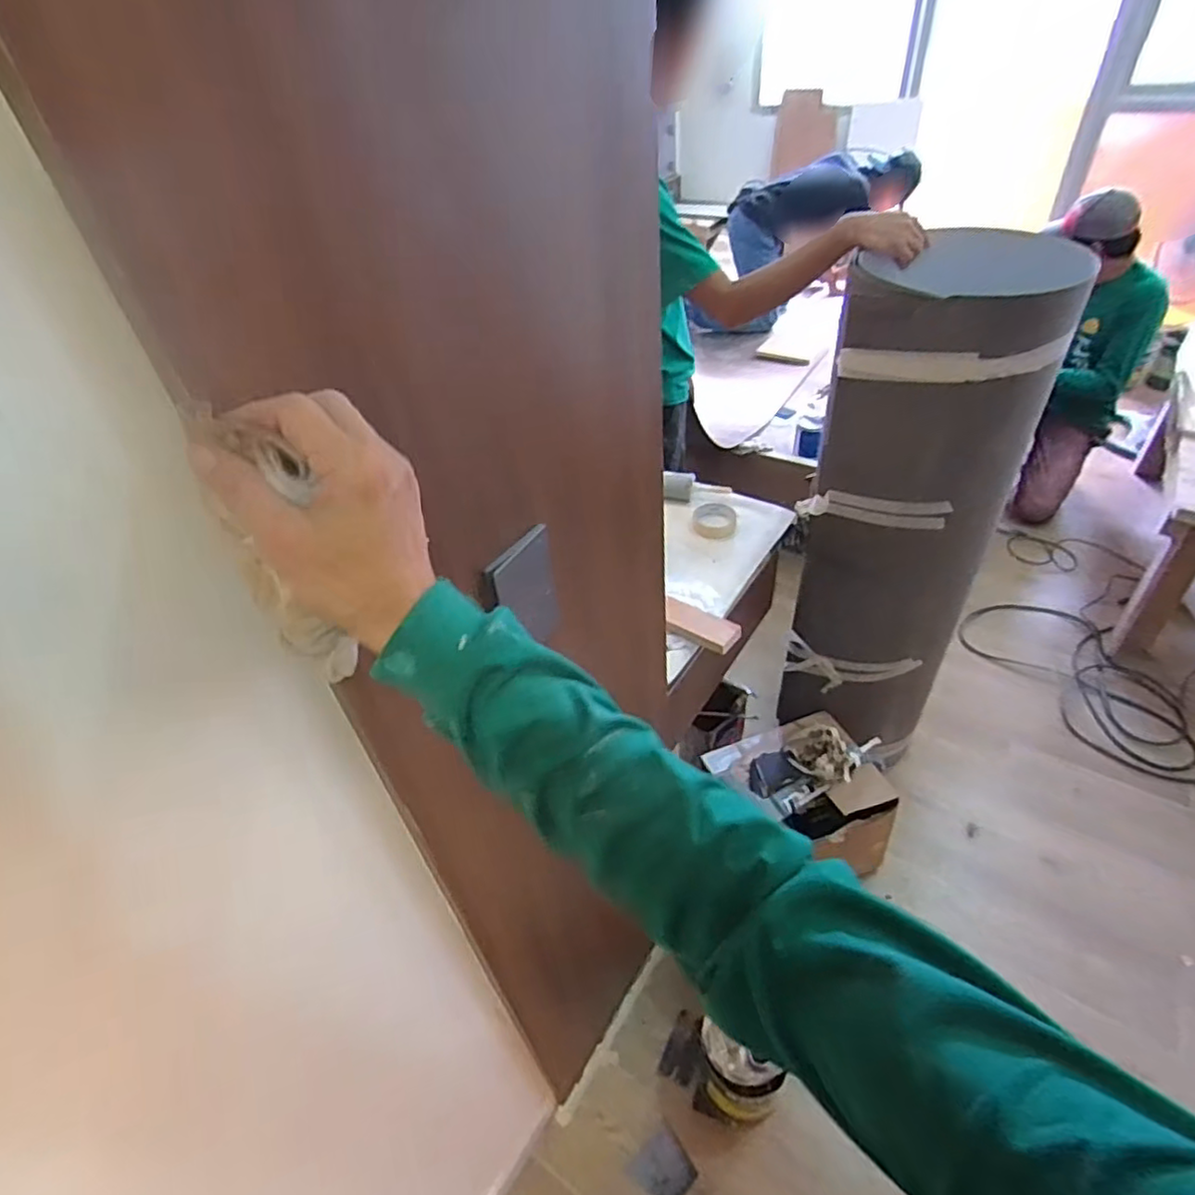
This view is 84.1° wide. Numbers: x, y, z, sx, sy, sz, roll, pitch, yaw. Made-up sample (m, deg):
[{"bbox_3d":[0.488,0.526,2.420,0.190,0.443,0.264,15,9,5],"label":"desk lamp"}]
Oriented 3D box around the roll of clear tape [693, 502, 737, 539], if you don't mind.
[{"bbox_3d":[0.225,-0.151,1.273,0.083,0.029,0.101,0,42,6],"label":"roll of clear tape"}]

